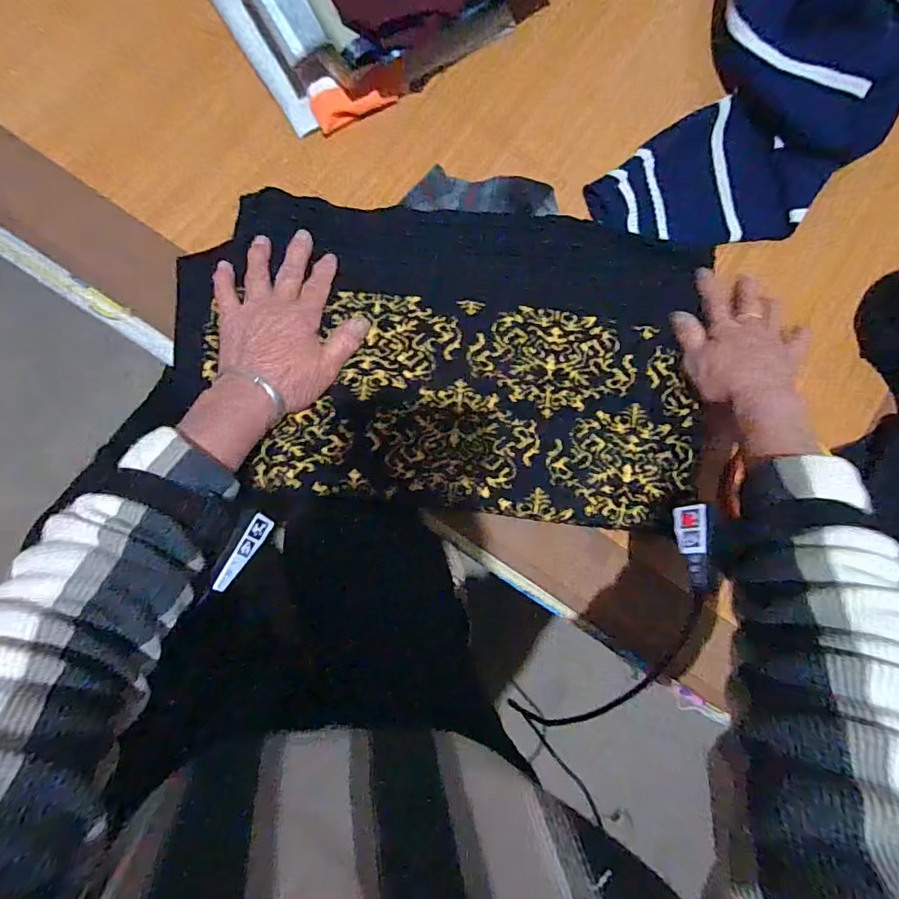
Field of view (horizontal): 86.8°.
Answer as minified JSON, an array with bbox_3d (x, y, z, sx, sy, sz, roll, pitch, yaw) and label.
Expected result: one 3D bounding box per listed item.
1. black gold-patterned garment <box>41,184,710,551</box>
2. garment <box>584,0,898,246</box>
[{"bbox_3d":[-0.002,-0.089,0.423,0.476,0.056,0.279,7,87,-6],"label":"black gold-patterned garment"},{"bbox_3d":[0.380,-0.416,0.454,0.256,0.101,0.552,33,85,-3],"label":"garment"}]

